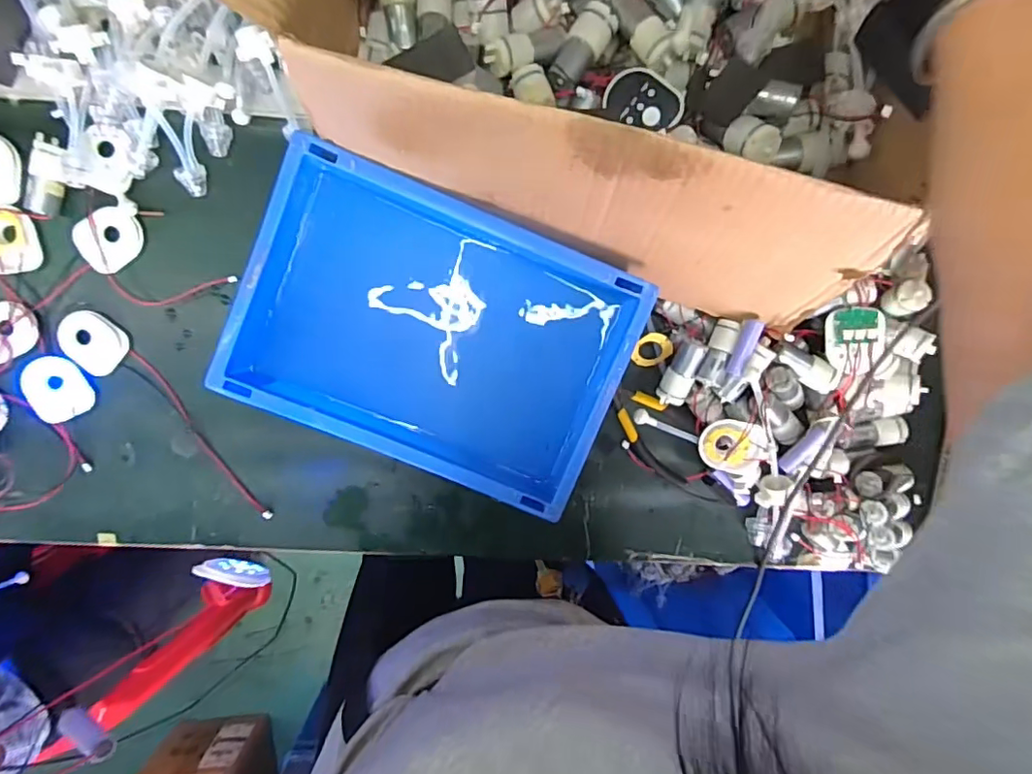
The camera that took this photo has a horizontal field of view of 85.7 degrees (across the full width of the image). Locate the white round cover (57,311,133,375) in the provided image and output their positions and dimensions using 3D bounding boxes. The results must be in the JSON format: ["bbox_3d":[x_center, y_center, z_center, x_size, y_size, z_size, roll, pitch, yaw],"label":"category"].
[{"bbox_3d":[-0.390,-0.042,0.512,0.058,0.008,0.050,41,94,-8],"label":"white round cover"}]

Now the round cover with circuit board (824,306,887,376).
[{"bbox_3d":[0.300,-0.040,0.492,0.041,0.016,0.060,2,98,-3],"label":"round cover with circuit board"}]

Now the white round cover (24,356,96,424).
[{"bbox_3d":[-0.421,0.002,0.512,0.054,0.008,0.060,-13,99,-1],"label":"white round cover"}]

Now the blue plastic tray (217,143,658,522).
[{"bbox_3d":[-0.056,-0.040,0.490,0.334,0.095,0.211,22,96,-6],"label":"blue plastic tray"}]

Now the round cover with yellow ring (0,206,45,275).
[{"bbox_3d":[-0.457,-0.132,0.499,0.048,0.009,0.058,-6,98,-2],"label":"round cover with yellow ring"}]

